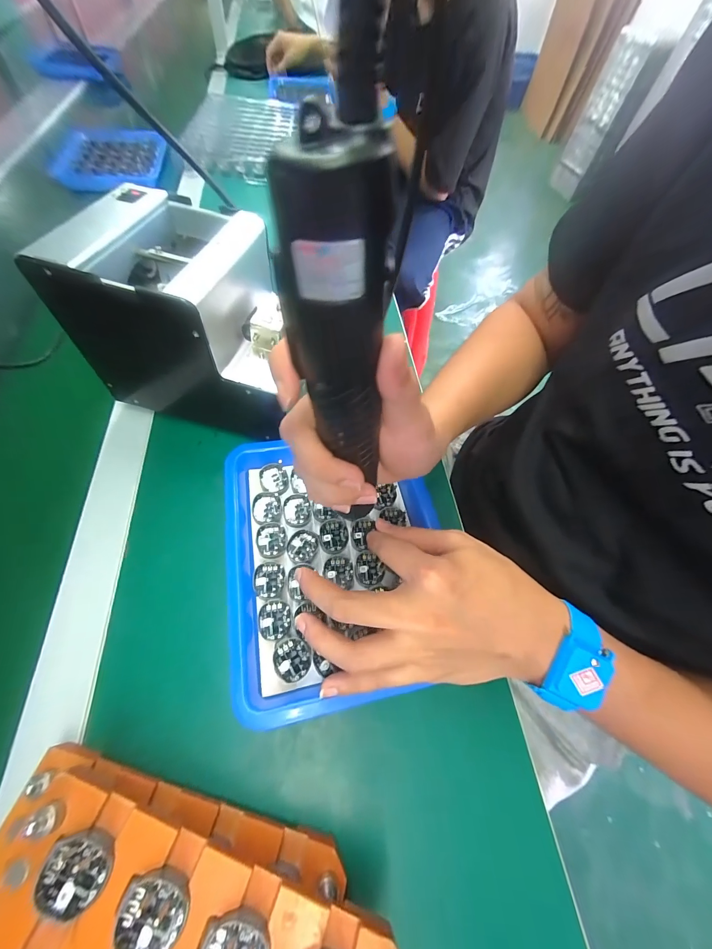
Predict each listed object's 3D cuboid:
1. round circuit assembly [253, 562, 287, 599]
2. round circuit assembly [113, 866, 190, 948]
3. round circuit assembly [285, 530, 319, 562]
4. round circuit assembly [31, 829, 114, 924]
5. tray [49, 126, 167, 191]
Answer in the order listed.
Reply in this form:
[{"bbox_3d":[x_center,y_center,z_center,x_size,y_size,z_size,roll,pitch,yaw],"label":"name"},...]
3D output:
[{"bbox_3d":[-0.067,0.082,0.256,0.023,0.004,0.028,-7,60,-7],"label":"round circuit assembly"},{"bbox_3d":[-0.089,0.191,0.143,0.029,0.006,0.025,15,60,6],"label":"round circuit assembly"},{"bbox_3d":[-0.045,0.060,0.274,0.025,0.005,0.025,1,59,-2],"label":"round circuit assembly"},{"bbox_3d":[-0.125,0.178,0.147,0.027,0.008,0.026,1,59,-2],"label":"round circuit assembly"},{"bbox_3d":[-0.456,-0.601,0.621,0.179,0.034,0.208,-14,61,-10],"label":"tray"}]

